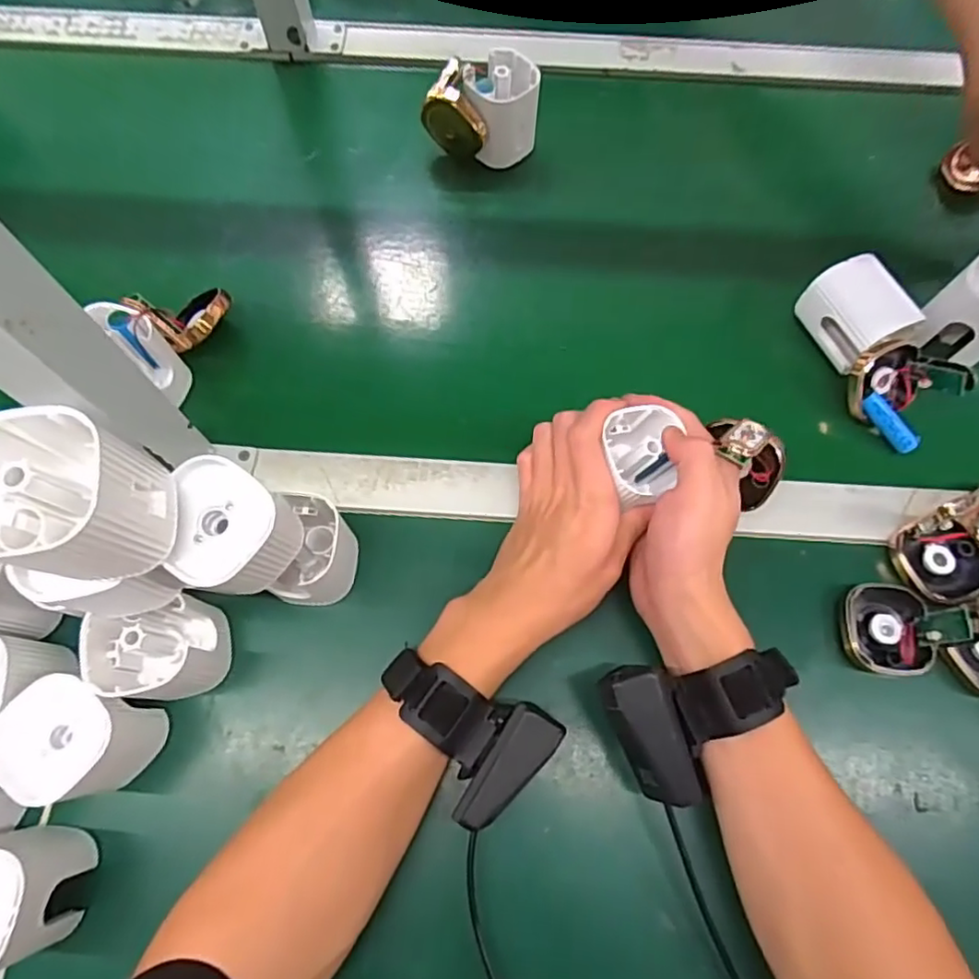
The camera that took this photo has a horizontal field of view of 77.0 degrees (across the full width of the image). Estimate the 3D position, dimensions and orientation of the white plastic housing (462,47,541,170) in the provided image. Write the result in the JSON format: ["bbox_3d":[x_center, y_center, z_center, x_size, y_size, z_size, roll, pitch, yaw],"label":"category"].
[{"bbox_3d":[0.010,-0.311,0.505,0.059,0.059,0.058,1,69,-1],"label":"white plastic housing"}]

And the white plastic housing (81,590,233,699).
[{"bbox_3d":[-0.184,0.089,0.349,0.055,0.070,0.057,0,69,-1],"label":"white plastic housing"}]

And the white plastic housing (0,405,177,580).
[{"bbox_3d":[-0.164,0.007,0.242,0.056,0.064,0.059,7,67,1],"label":"white plastic housing"}]

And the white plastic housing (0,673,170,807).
[{"bbox_3d":[-0.218,0.132,0.330,0.054,0.062,0.055,36,73,12],"label":"white plastic housing"}]

